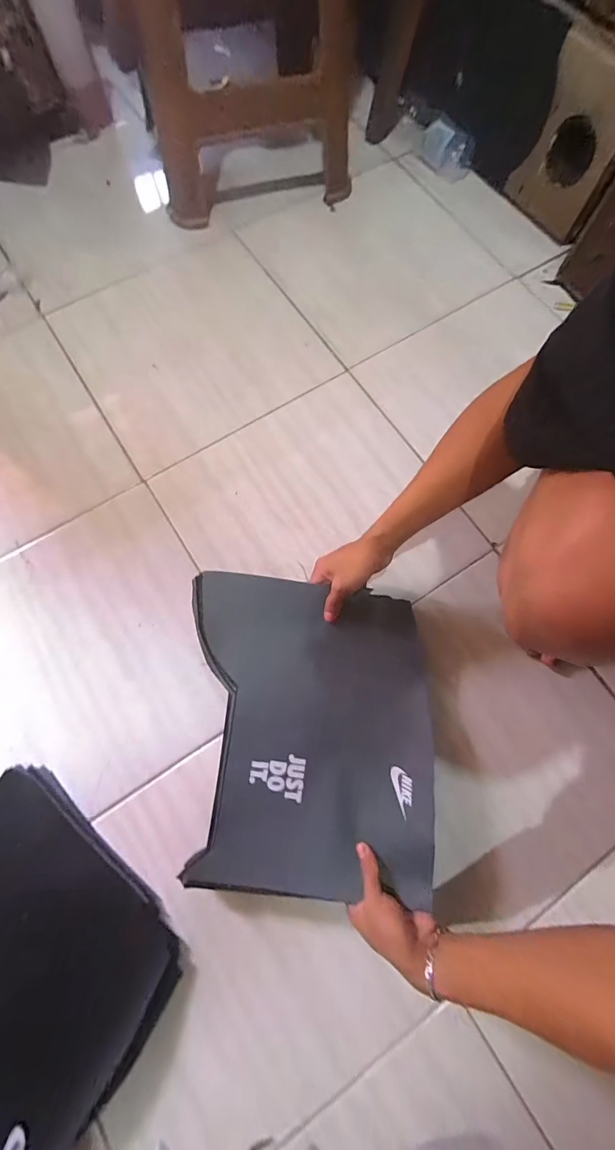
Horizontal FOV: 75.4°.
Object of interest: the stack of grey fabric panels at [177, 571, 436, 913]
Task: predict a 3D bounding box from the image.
[{"bbox_3d":[0.001,0.190,0.509,0.311,0.048,0.363,3,75,0],"label":"stack of grey fabric panels"}]

